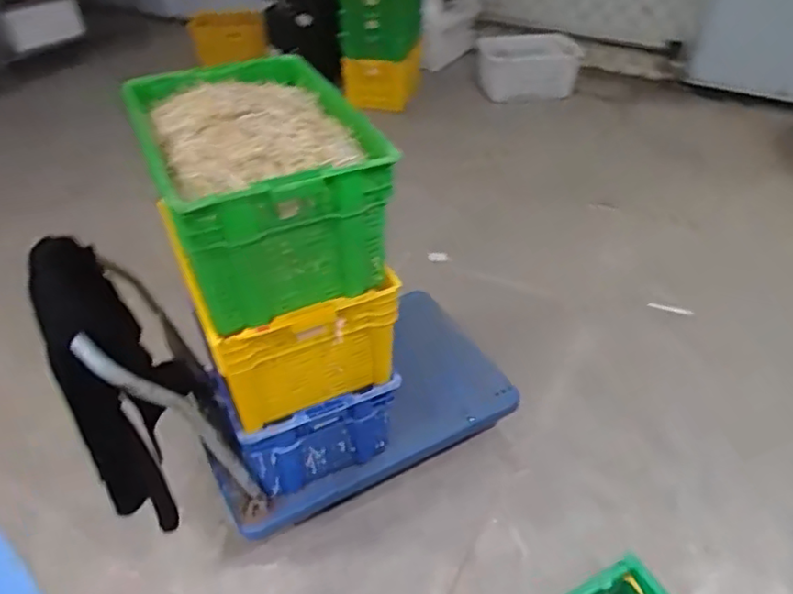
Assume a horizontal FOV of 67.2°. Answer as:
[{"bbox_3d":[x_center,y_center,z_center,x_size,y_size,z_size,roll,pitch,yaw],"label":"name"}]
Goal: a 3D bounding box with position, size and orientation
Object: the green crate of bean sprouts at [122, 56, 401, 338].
[{"bbox_3d":[-0.274,-0.244,1.252,0.430,0.296,0.549,-15,44,-15],"label":"green crate of bean sprouts"}]

